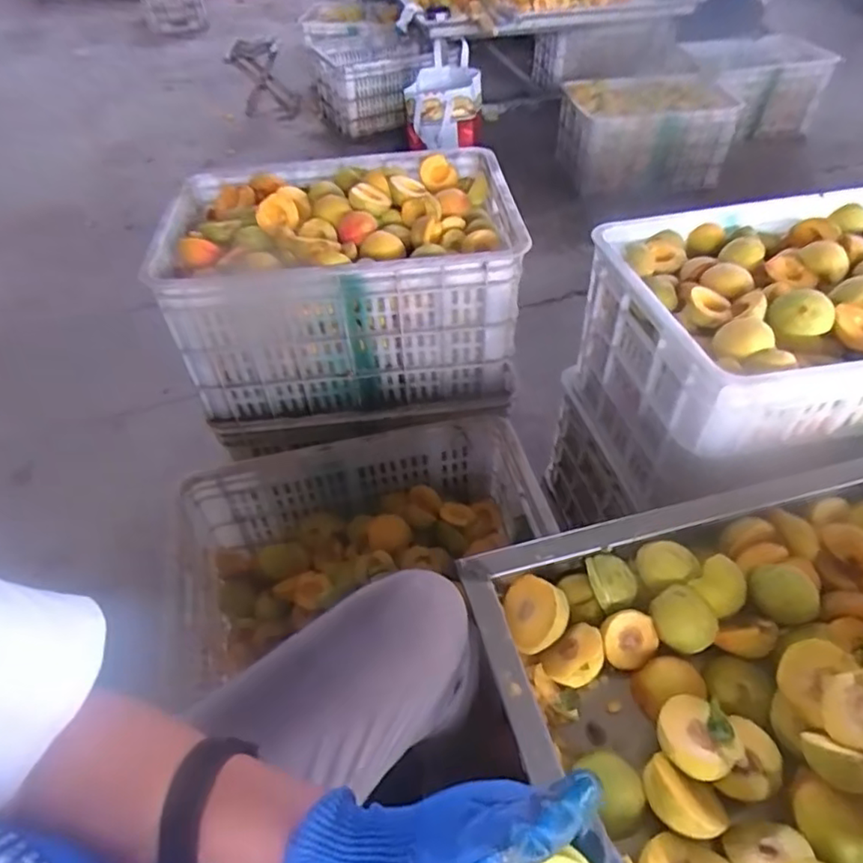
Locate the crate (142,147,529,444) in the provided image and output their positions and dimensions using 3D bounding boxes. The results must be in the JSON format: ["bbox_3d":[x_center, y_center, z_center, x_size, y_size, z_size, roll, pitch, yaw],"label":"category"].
[{"bbox_3d":[-0.137,-0.235,1.005,0.514,0.292,0.366,-7,47,-4],"label":"crate"}]

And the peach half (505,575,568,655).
[{"bbox_3d":[0.100,0.178,0.582,0.065,0.031,0.065,-3,73,10],"label":"peach half"}]

